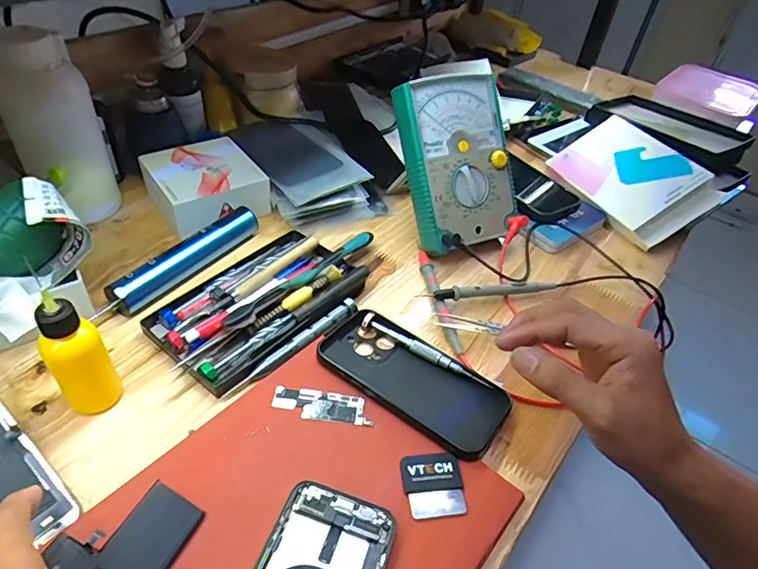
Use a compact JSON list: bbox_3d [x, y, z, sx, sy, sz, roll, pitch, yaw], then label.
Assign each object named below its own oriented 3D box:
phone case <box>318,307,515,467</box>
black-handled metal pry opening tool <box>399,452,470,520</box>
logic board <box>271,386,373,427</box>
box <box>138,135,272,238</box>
[{"bbox_3d":[0.026,0.070,0.395,0.148,0.012,0.075,30,48,22],"label":"phone case"},{"bbox_3d":[0.037,0.133,0.335,0.040,0.004,0.044,-4,44,-12],"label":"black-handled metal pry opening tool"},{"bbox_3d":[-0.042,0.089,0.373,0.072,0.004,0.025,9,43,2],"label":"logic board"},{"bbox_3d":[-0.184,-0.105,0.533,0.104,0.044,0.104,-24,51,-29],"label":"box"}]

